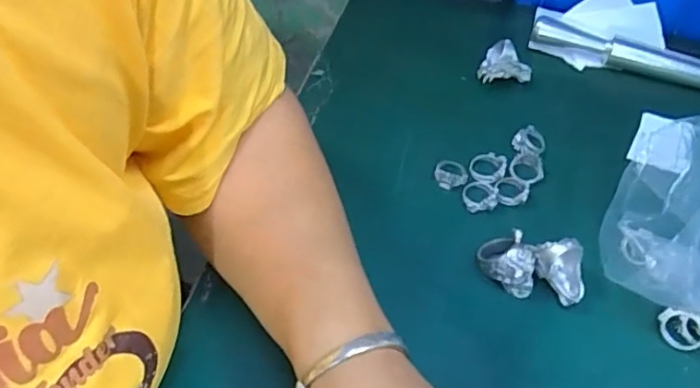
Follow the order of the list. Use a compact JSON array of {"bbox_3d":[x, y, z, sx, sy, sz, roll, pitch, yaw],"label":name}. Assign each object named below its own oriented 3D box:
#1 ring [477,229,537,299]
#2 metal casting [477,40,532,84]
[{"bbox_3d":[0.092,0.040,0.342,0.035,0.034,0.020,27,56,16],"label":"ring"},{"bbox_3d":[0.117,-0.095,0.439,0.037,0.029,0.020,20,54,11],"label":"metal casting"}]

